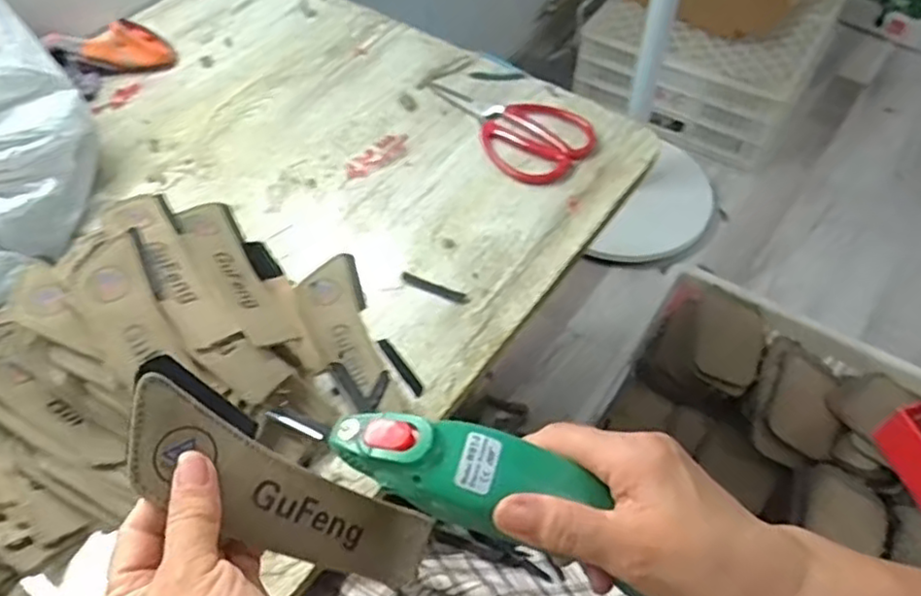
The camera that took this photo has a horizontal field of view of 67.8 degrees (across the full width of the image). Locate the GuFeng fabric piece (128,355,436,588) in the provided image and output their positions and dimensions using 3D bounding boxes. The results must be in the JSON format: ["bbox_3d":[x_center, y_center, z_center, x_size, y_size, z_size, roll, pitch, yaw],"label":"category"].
[{"bbox_3d":[-0.083,0.090,0.316,0.158,0.006,0.048,38,67,-20],"label":"GuFeng fabric piece"}]

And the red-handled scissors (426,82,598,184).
[{"bbox_3d":[0.045,-0.176,0.666,0.091,0.012,0.181,-33,58,-22],"label":"red-handled scissors"}]

